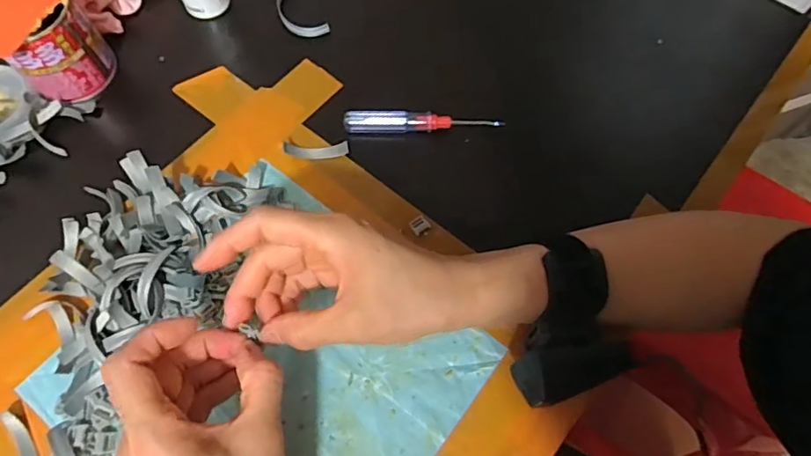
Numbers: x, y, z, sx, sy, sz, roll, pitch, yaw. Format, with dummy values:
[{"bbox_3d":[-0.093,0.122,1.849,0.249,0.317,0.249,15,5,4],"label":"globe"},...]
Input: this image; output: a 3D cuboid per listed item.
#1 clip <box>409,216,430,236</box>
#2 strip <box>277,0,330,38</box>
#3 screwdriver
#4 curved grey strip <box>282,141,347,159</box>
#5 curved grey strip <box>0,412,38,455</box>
[{"bbox_3d":[0.010,-0.003,0.391,0.013,0.004,0.012,-36,71,-13],"label":"clip"},{"bbox_3d":[-0.093,-0.190,0.469,0.033,0.012,0.066,-24,81,-9],"label":"strip"},{"bbox_3d":[0.013,-0.082,0.418,0.119,0.012,0.013,1,67,1],"label":"screwdriver"},{"bbox_3d":[-0.067,-0.058,0.410,0.048,0.004,0.013,-2,88,-5],"label":"curved grey strip"},{"bbox_3d":[-0.234,0.136,0.334,0.010,0.007,0.053,-32,70,-12],"label":"curved grey strip"}]

